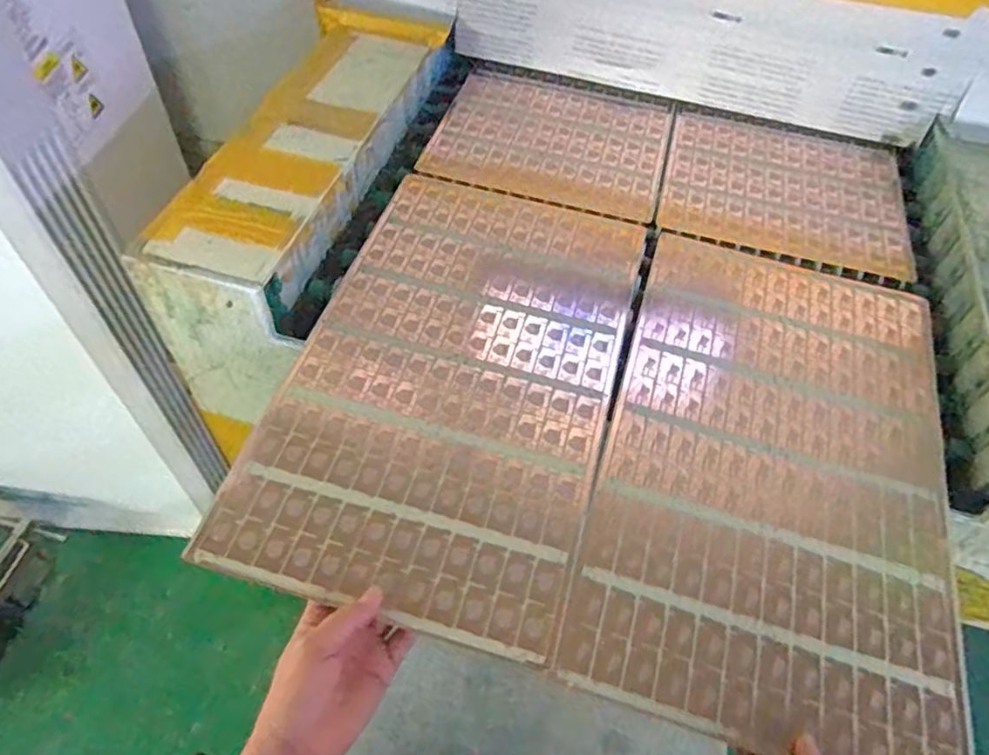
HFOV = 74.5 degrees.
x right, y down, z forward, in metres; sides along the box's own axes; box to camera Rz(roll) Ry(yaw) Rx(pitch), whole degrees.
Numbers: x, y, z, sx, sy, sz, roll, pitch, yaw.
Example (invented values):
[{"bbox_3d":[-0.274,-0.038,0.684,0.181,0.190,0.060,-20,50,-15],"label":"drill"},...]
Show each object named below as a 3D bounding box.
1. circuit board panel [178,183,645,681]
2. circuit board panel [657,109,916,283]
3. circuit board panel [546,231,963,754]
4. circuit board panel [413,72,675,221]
[{"bbox_3d":[-0.033,-0.017,0.653,0.301,0.008,0.516,15,54,6],"label":"circuit board panel"},{"bbox_3d":[0.382,-0.252,0.855,0.301,0.007,0.266,15,54,6],"label":"circuit board panel"},{"bbox_3d":[0.268,0.069,0.622,0.305,0.011,0.525,18,54,7],"label":"circuit board panel"},{"bbox_3d":[0.078,-0.329,0.890,0.300,0.011,0.276,14,53,5],"label":"circuit board panel"}]

